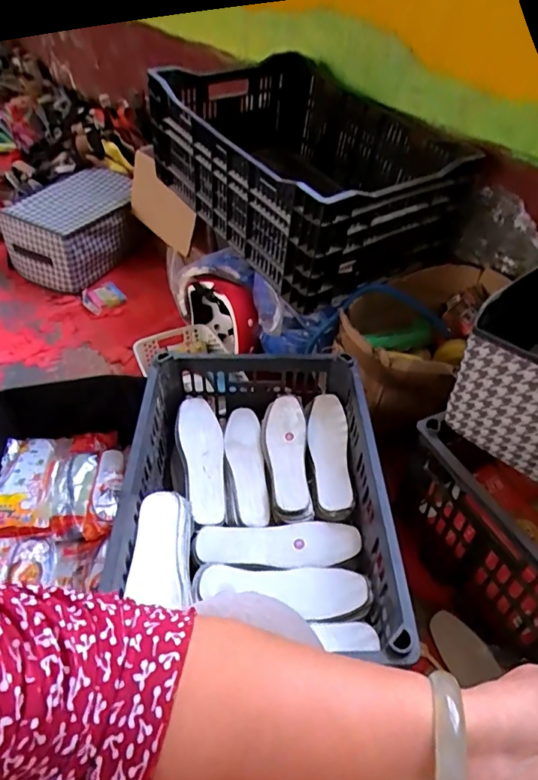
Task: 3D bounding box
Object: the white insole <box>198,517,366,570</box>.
[{"bbox_3d":[0.013,0.221,0.709,0.228,0.012,0.070,-4,44,-5],"label":"white insole"}]

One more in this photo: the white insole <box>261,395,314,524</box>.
[{"bbox_3d":[0.027,0.101,0.800,0.068,0.032,0.220,-2,44,-2],"label":"white insole"}]

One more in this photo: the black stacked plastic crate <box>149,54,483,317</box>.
[{"bbox_3d":[0.061,-0.454,1.024,0.424,0.268,0.571,-31,52,-28],"label":"black stacked plastic crate"}]

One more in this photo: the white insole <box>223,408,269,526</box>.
[{"bbox_3d":[-0.039,0.122,0.811,0.066,0.023,0.220,-3,44,-3],"label":"white insole"}]

